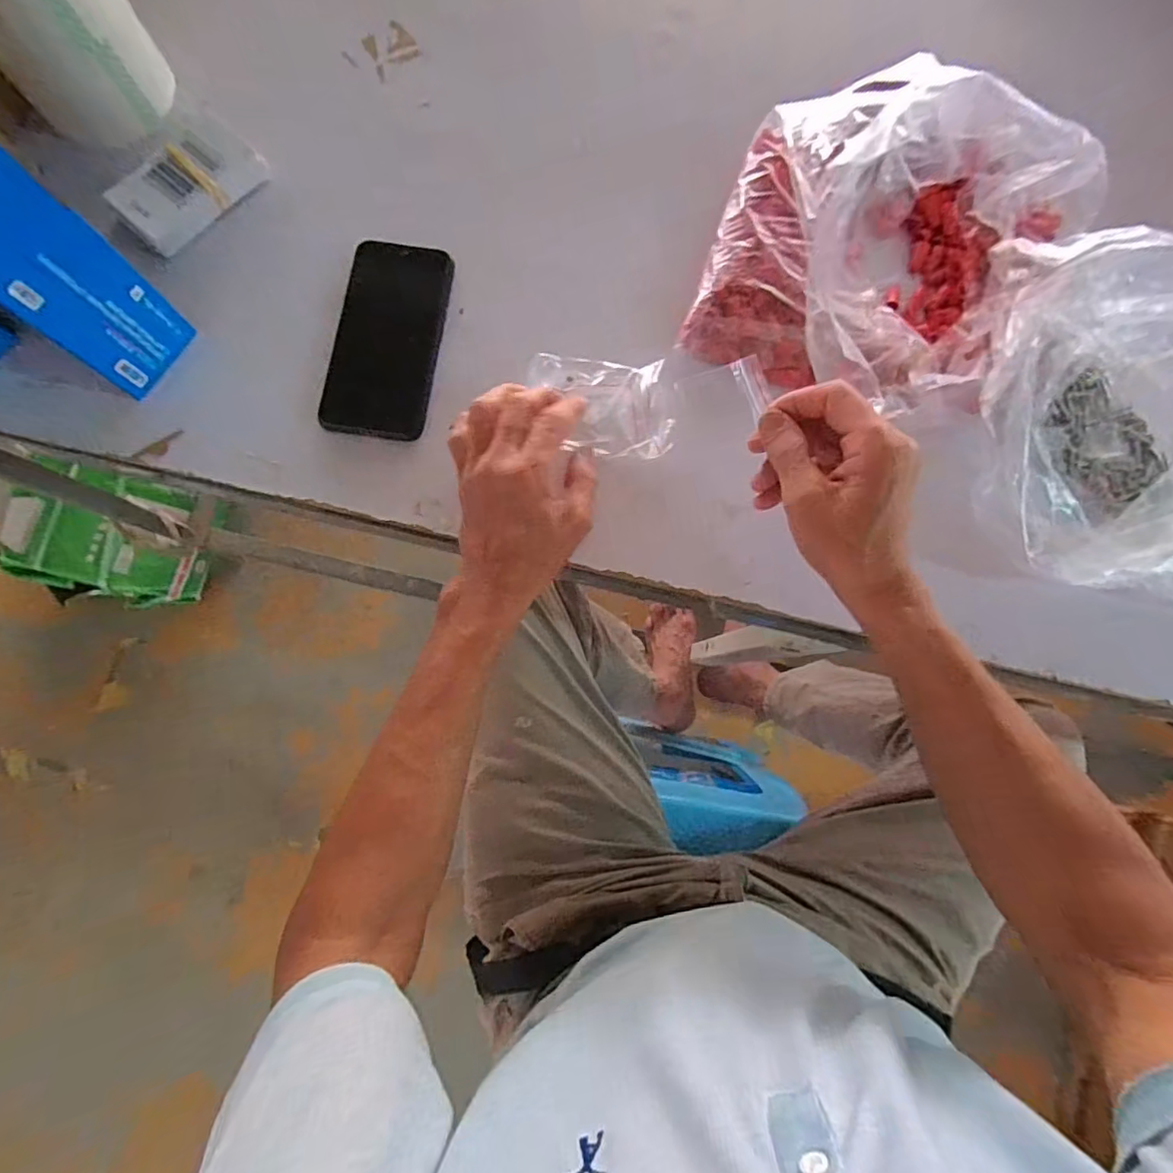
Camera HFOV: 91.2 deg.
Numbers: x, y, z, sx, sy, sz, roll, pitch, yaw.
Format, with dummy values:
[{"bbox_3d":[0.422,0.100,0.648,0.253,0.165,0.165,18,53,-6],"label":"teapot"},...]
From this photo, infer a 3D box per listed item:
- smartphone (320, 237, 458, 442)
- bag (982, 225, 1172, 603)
[{"bbox_3d":[-0.150,-0.190,0.440,0.079,0.005,0.158,7,80,0],"label":"smartphone"},{"bbox_3d":[0.384,-0.111,0.397,0.230,0.085,0.231,2,80,0],"label":"bag"}]

